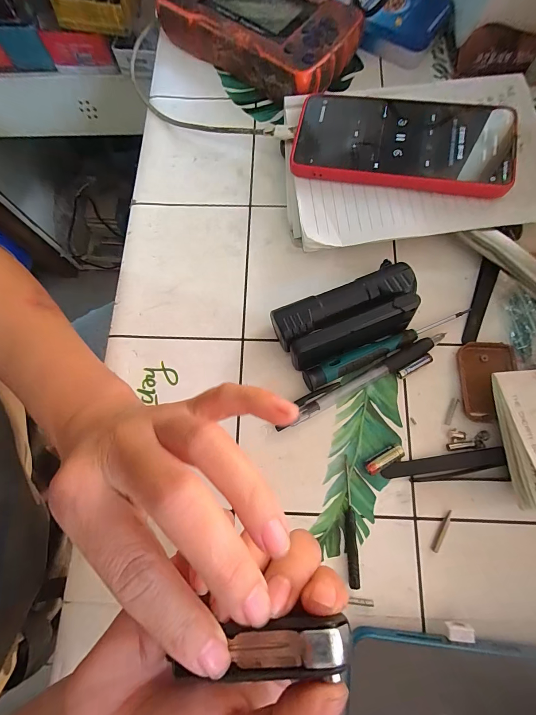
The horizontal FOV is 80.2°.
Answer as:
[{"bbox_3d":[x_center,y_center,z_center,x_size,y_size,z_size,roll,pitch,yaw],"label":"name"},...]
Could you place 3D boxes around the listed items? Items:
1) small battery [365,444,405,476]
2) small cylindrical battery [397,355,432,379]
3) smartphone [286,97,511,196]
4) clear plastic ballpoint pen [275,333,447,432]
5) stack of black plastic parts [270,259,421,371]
[{"bbox_3d":[0.078,0.069,0.216,0.028,0.009,0.010,-28,77,-7],"label":"small battery"},{"bbox_3d":[0.107,0.007,0.230,0.028,0.004,0.006,-28,77,-7],"label":"small cylindrical battery"},{"bbox_3d":[0.102,-0.167,0.246,0.160,0.013,0.079,8,76,3],"label":"smartphone"},{"bbox_3d":[0.068,0.017,0.229,0.137,0.007,0.011,-28,77,-7],"label":"clear plastic ballpoint pen"},{"bbox_3d":[0.057,-0.029,0.227,0.103,0.033,0.049,-24,77,-6],"label":"stack of black plastic parts"}]

